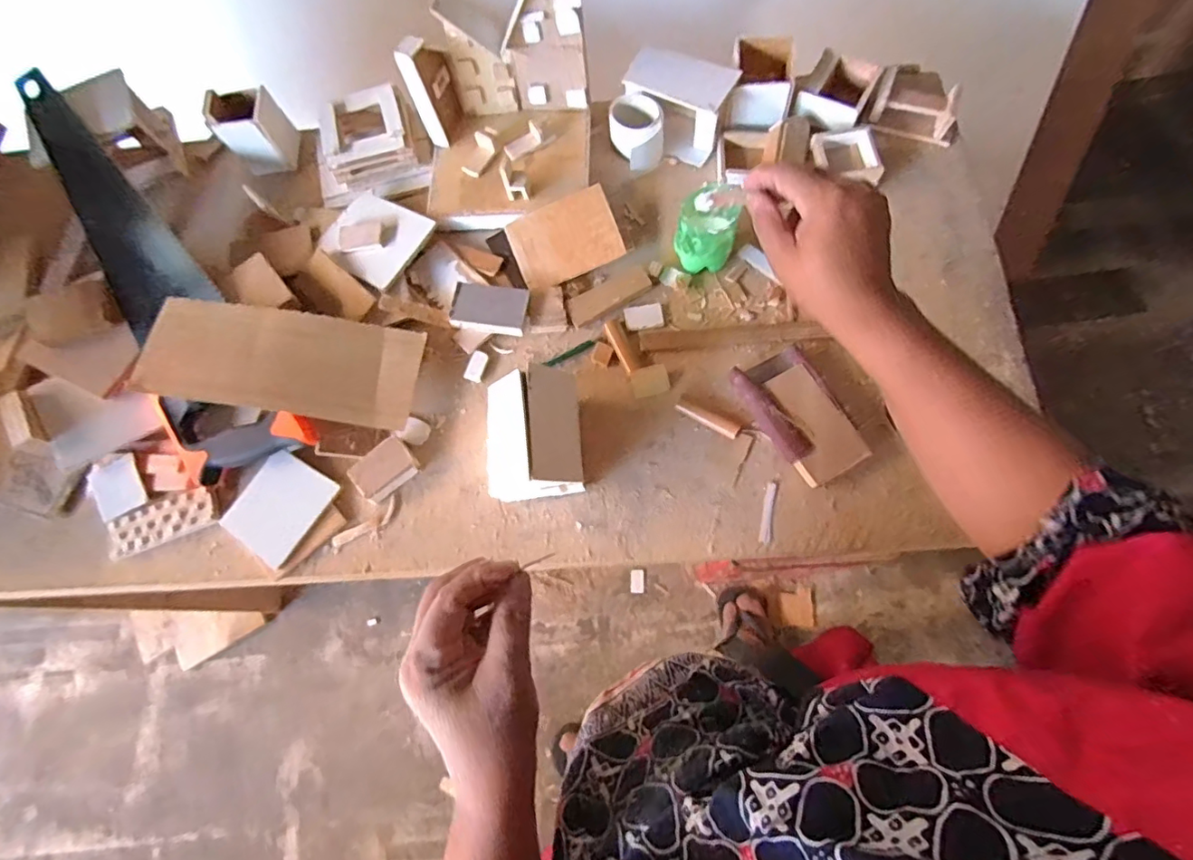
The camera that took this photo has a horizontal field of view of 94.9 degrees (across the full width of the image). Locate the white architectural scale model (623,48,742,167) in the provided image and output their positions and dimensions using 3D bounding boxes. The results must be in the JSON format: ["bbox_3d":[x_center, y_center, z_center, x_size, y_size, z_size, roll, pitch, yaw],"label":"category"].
[{"bbox_3d":[0.088,-0.360,0.604,0.113,0.073,0.069,26,76,13],"label":"white architectural scale model"}]

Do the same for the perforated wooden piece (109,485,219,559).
[{"bbox_3d":[-0.409,0.086,0.515,0.093,0.008,0.041,-23,74,-5],"label":"perforated wooden piece"}]

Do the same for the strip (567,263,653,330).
[{"bbox_3d":[0.013,-0.139,0.565,0.091,0.009,0.032,-30,74,-7],"label":"strip"}]

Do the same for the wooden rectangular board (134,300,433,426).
[{"bbox_3d":[-0.297,-0.066,0.524,0.241,0.010,0.096,8,77,-6],"label":"wooden rectangular board"}]

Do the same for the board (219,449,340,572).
[{"bbox_3d":[-0.298,0.073,0.517,0.076,0.008,0.090,30,76,10],"label":"board"}]

